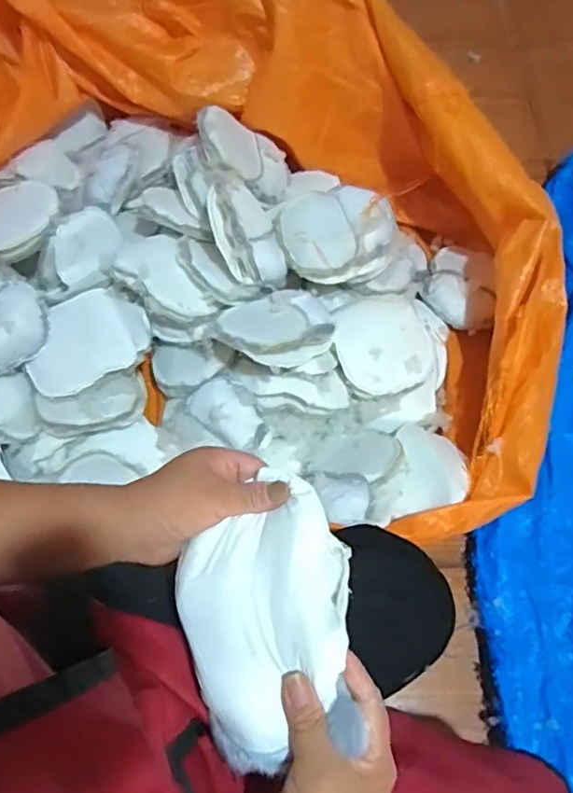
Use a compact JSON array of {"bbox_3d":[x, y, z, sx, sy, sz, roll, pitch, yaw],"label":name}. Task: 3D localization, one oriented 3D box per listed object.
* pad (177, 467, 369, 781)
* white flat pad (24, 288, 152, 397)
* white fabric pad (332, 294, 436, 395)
[{"bbox_3d":[-0.010,0.151,0.400,0.114,0.039,0.164,-17,66,-9],"label":"pad"},{"bbox_3d":[-0.290,-0.082,0.846,0.175,0.023,0.135,-30,69,-15],"label":"white flat pad"},{"bbox_3d":[0.149,-0.083,0.910,0.148,0.024,0.156,-13,82,-11],"label":"white fabric pad"}]

